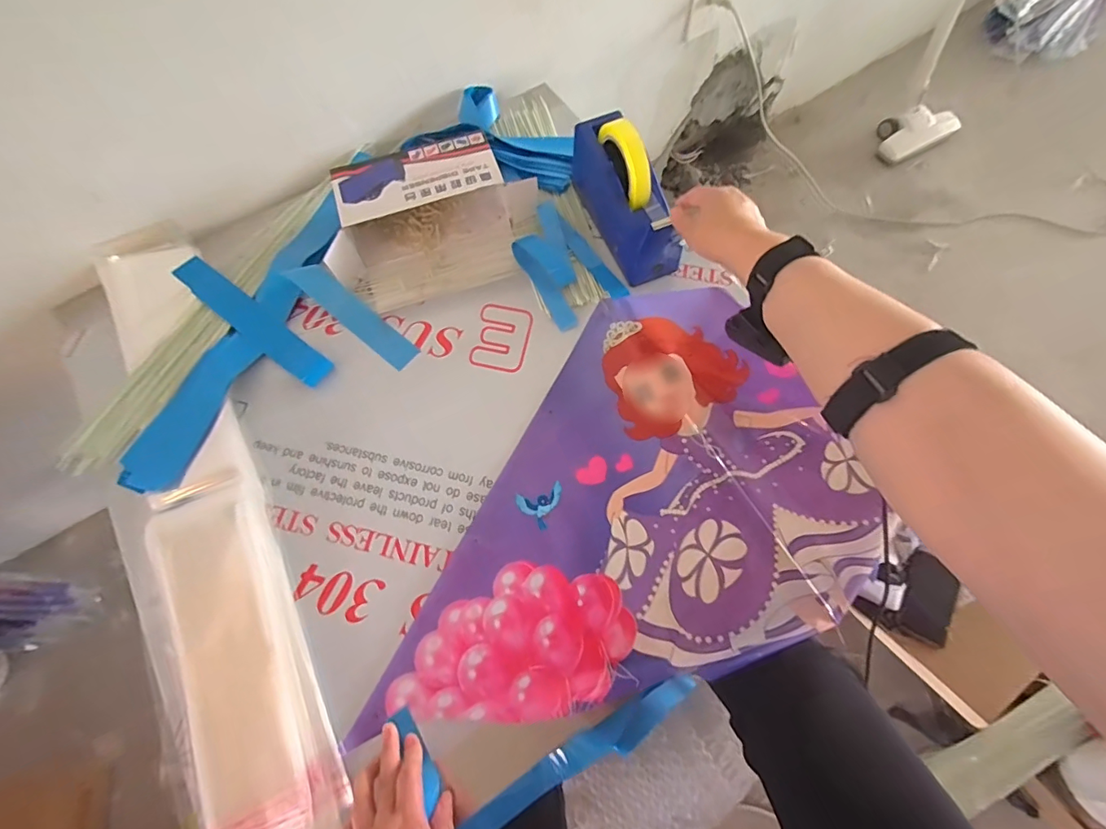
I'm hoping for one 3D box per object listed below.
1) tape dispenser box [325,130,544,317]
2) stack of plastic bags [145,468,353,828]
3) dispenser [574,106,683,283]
[{"bbox_3d":[-0.156,-0.261,0.628,0.278,0.076,0.178,-18,69,-5],"label":"tape dispenser box"},{"bbox_3d":[-0.317,0.239,0.465,0.129,0.026,0.375,-27,79,-8],"label":"stack of plastic bags"},{"bbox_3d":[0.090,-0.281,0.592,0.057,0.125,0.198,-24,71,-9],"label":"dispenser"}]

